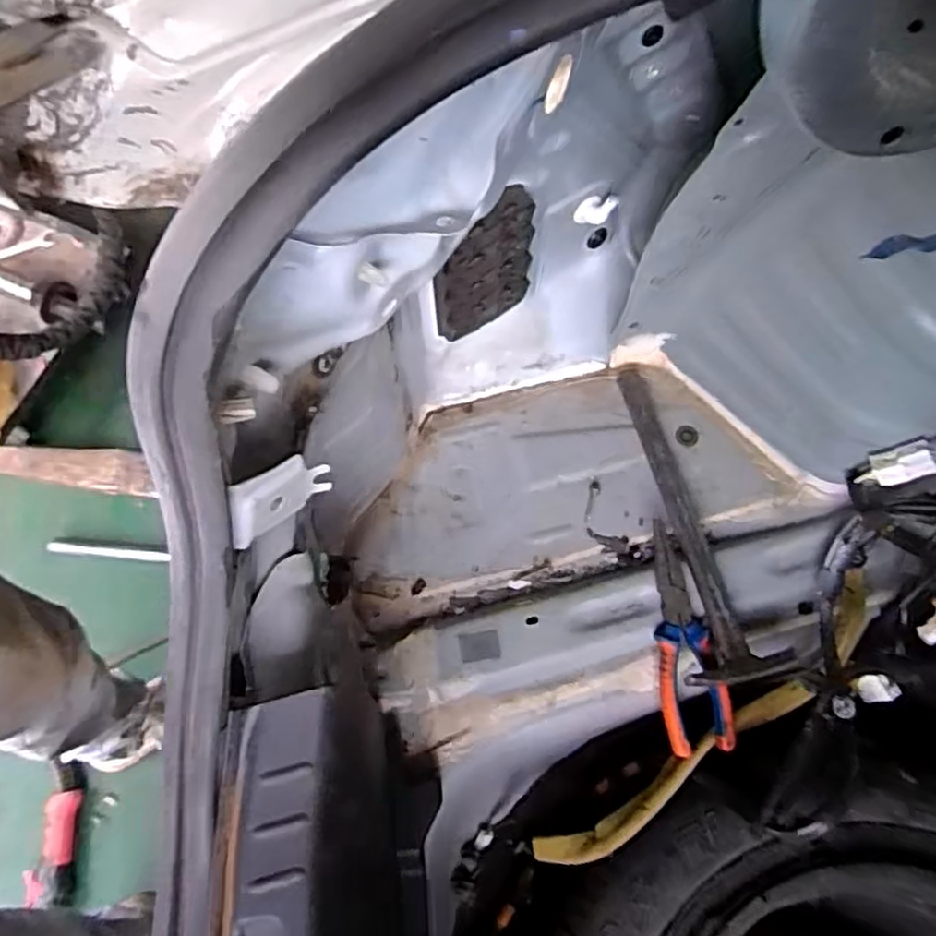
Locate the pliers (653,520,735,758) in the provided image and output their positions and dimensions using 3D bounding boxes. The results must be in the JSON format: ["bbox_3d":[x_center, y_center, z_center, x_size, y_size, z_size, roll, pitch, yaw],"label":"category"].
[{"bbox_3d":[0.191,0.145,0.631,0.055,0.028,0.193,-5,69,-1],"label":"pliers"}]

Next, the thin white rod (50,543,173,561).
[{"bbox_3d":[-0.578,0.135,1.157,0.202,0.012,0.017,5,69,3],"label":"thin white rod"}]

